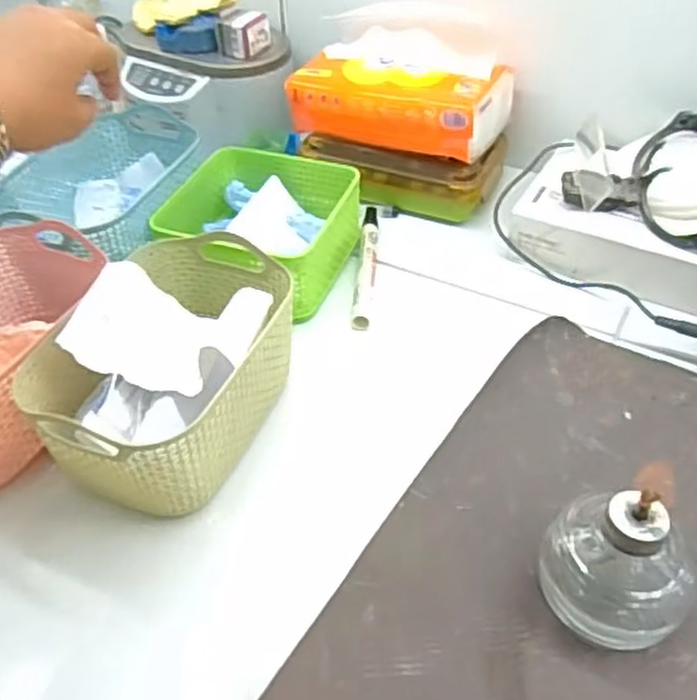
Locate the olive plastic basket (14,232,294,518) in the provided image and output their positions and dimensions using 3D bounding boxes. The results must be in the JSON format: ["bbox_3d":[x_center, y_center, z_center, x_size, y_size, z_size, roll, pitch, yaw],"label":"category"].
[{"bbox_3d":[-0.109,0.014,0.459,0.117,0.095,0.176,14,46,15],"label":"olive plastic basket"}]

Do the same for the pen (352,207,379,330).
[{"bbox_3d":[0.016,-0.071,0.597,0.014,0.014,0.148,3,44,4],"label":"pen"}]

